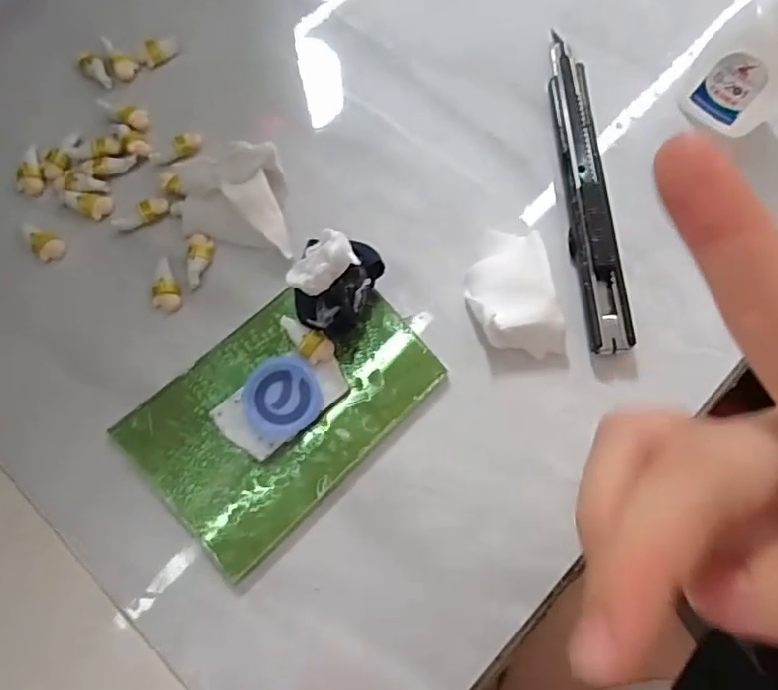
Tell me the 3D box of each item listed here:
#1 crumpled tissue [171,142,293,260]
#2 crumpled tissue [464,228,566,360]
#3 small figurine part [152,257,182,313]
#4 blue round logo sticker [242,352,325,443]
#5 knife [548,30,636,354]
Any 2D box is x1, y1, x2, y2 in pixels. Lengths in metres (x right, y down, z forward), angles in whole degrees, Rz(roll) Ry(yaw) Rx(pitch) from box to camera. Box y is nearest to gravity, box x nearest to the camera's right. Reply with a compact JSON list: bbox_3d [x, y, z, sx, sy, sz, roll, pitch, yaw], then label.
[{"bbox_3d":[-0.060,-0.052,0.217,0.040,0.016,0.041,-8,75,-1],"label":"crumpled tissue"},{"bbox_3d":[0.045,-0.020,0.210,0.030,0.014,0.049,-8,75,-1],"label":"crumpled tissue"},{"bbox_3d":[-0.083,-0.023,0.215,0.009,0.007,0.021,-2,75,0],"label":"small figurine part"},{"bbox_3d":[-0.037,0.018,0.199,0.026,0.006,0.029,-1,75,1],"label":"blue round logo sticker"},{"bbox_3d":[0.076,-0.062,0.224,0.017,0.010,0.135,-3,75,0],"label":"knife"}]

